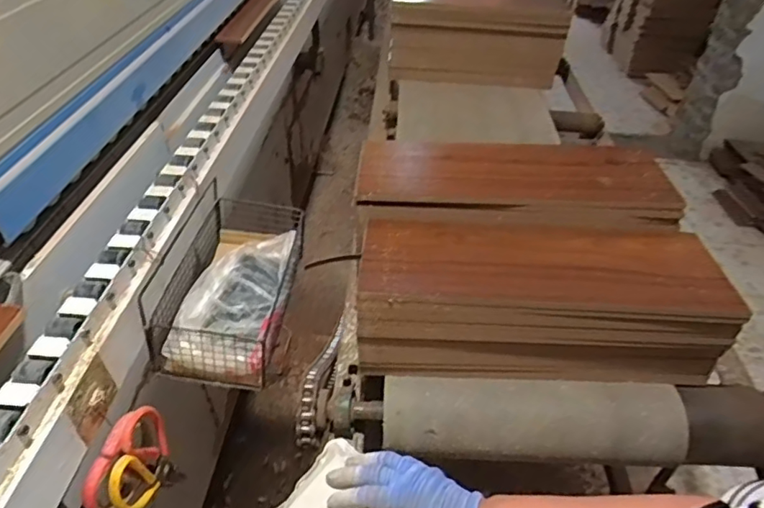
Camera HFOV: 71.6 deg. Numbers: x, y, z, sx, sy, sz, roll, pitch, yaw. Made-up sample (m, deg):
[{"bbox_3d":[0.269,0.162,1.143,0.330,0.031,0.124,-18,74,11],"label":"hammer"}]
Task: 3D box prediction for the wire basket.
[{"bbox_3d":[-0.193,0.017,0.703,0.129,0.118,0.283,3,40,2],"label":"wire basket"}]

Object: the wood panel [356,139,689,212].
[{"bbox_3d":[0.202,-0.131,0.822,0.458,0.018,0.171,2,40,1],"label":"wood panel"}]

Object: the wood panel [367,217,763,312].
[{"bbox_3d":[0.211,0.008,0.705,0.464,0.011,0.167,2,40,0],"label":"wood panel"}]

